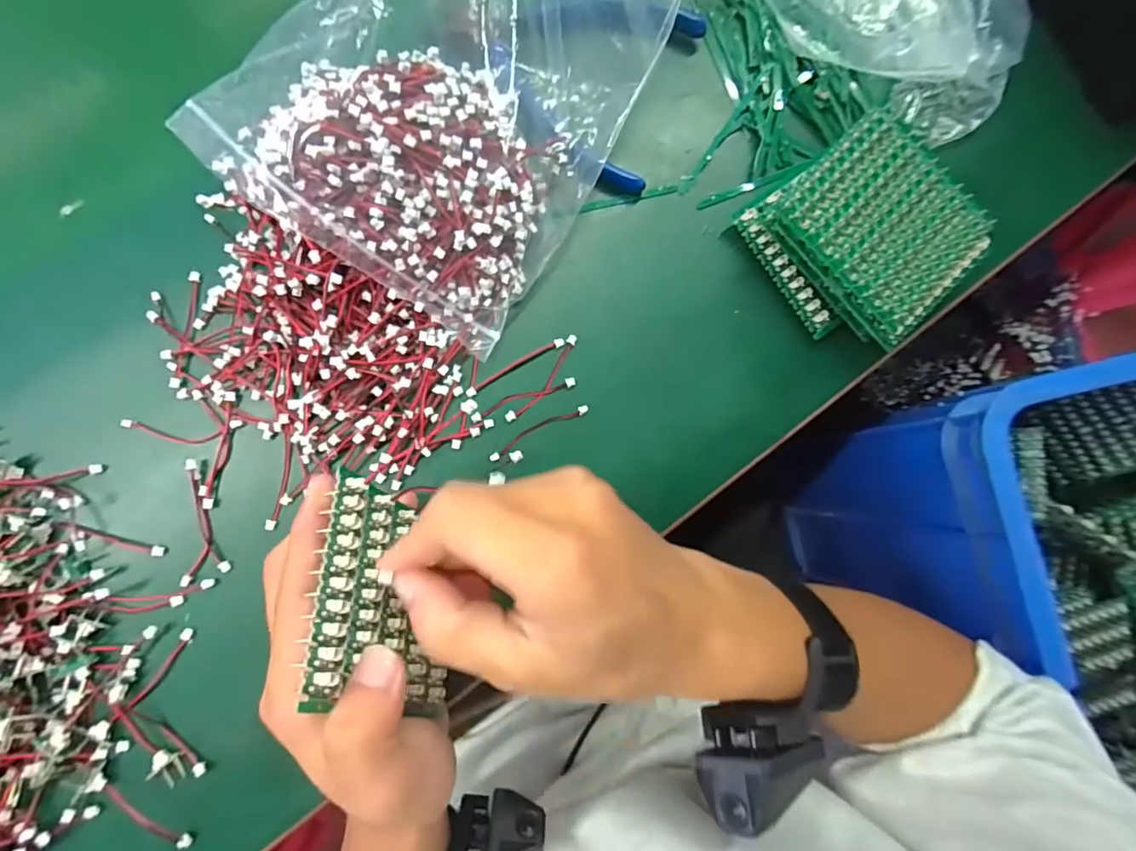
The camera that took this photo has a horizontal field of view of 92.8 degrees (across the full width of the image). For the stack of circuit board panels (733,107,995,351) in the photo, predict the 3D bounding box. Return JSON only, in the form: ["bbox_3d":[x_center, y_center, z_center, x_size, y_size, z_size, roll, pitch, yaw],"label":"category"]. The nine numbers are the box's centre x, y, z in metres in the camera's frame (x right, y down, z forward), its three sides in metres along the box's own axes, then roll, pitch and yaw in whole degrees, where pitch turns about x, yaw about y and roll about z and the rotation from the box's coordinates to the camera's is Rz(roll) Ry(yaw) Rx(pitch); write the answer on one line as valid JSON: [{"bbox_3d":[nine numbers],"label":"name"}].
[{"bbox_3d":[0.159,-0.099,0.290,0.095,0.037,0.101,-36,90,-7],"label":"stack of circuit board panels"}]

